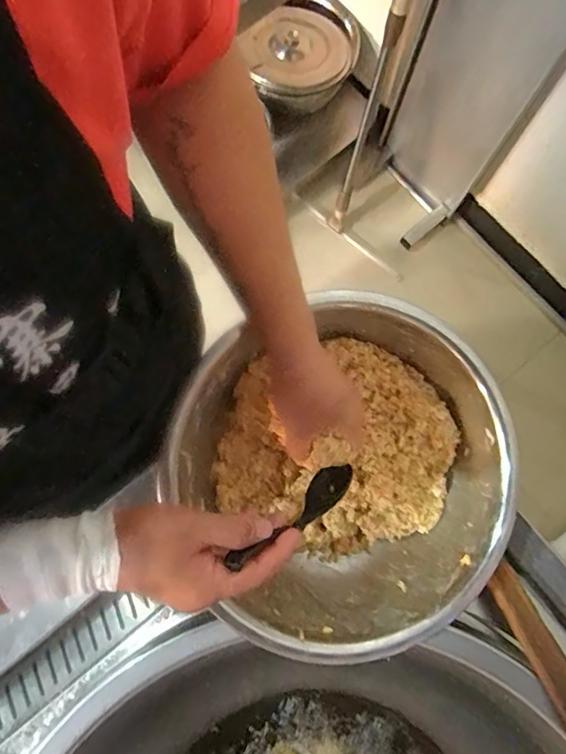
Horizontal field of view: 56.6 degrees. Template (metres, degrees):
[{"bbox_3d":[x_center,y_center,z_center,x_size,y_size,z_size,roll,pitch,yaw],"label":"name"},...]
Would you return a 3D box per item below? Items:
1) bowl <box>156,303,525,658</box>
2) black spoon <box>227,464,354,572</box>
[{"bbox_3d":[0.075,0.107,0.586,0.322,0.142,0.342,0,79,-1],"label":"bowl"},{"bbox_3d":[0.010,0.116,0.442,0.038,0.164,0.031,-39,80,31],"label":"black spoon"}]

